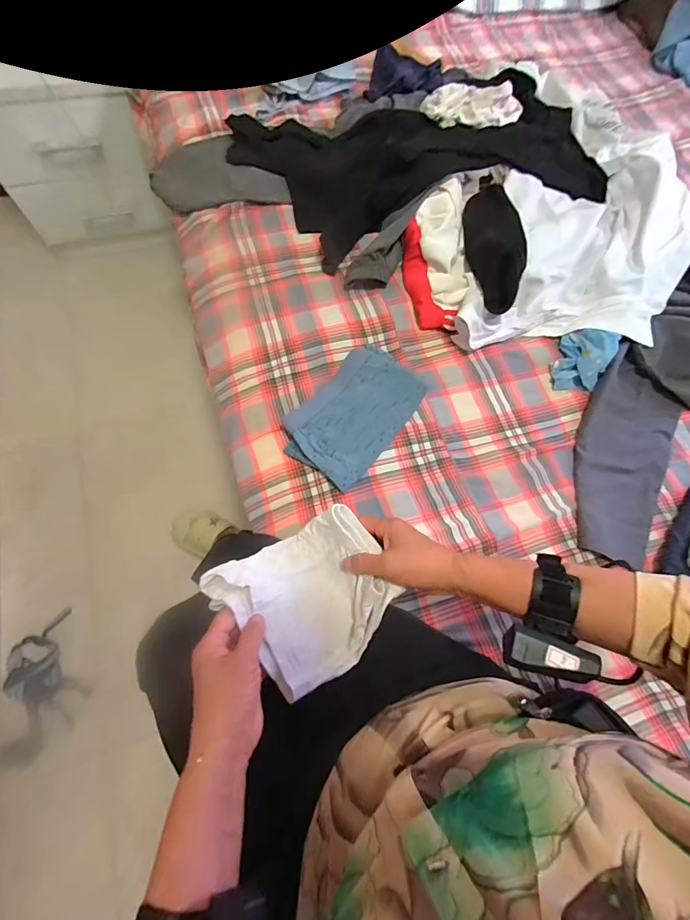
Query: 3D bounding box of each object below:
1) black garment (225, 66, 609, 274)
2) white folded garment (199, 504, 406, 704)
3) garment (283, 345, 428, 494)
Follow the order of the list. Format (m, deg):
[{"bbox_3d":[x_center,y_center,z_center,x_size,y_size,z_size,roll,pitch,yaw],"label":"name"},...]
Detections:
[{"bbox_3d":[0.167,-0.636,0.746,0.691,0.077,0.420,-23,73,-10],"label":"black garment"},{"bbox_3d":[-0.033,0.146,0.389,0.165,0.062,0.149,-30,75,-12],"label":"white folded garment"},{"bbox_3d":[0.014,-0.075,0.566,0.143,0.042,0.212,39,73,11],"label":"garment"}]

